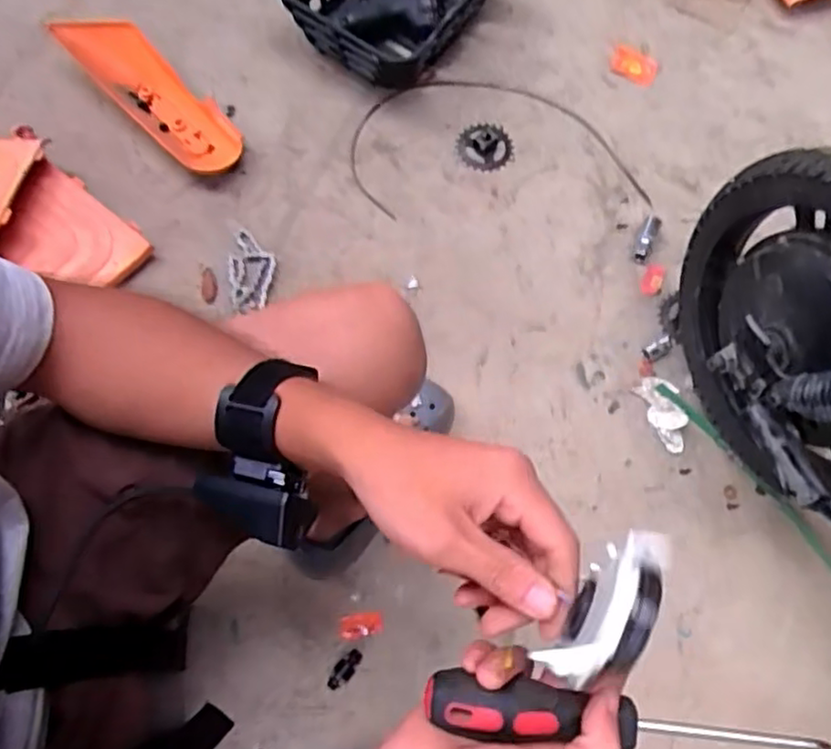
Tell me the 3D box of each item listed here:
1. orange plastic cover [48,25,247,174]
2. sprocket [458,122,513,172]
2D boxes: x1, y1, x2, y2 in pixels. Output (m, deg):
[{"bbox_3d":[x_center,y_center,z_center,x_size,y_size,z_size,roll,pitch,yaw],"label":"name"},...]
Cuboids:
[{"bbox_3d":[-0.391,-0.424,1.028,0.340,0.076,0.103,43,74,11],"label":"orange plastic cover"},{"bbox_3d":[0.106,-0.349,1.051,0.080,0.005,0.078,0,81,2],"label":"sprocket"}]

